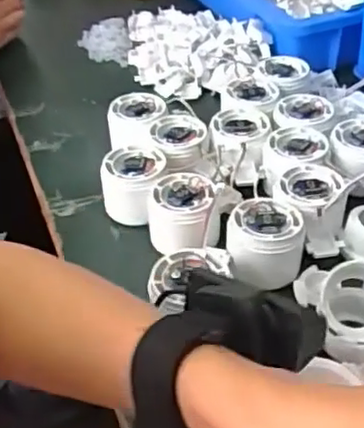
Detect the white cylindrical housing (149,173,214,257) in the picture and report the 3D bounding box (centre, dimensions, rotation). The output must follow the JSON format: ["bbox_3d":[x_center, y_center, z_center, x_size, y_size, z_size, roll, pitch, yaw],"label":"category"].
[{"bbox_3d":[0.000,0.001,0.534,0.055,0.042,0.060,1,41,7],"label":"white cylindrical housing"}]

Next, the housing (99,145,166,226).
[{"bbox_3d":[-0.042,-0.024,0.568,0.055,0.046,0.060,-3,41,2],"label":"housing"}]

